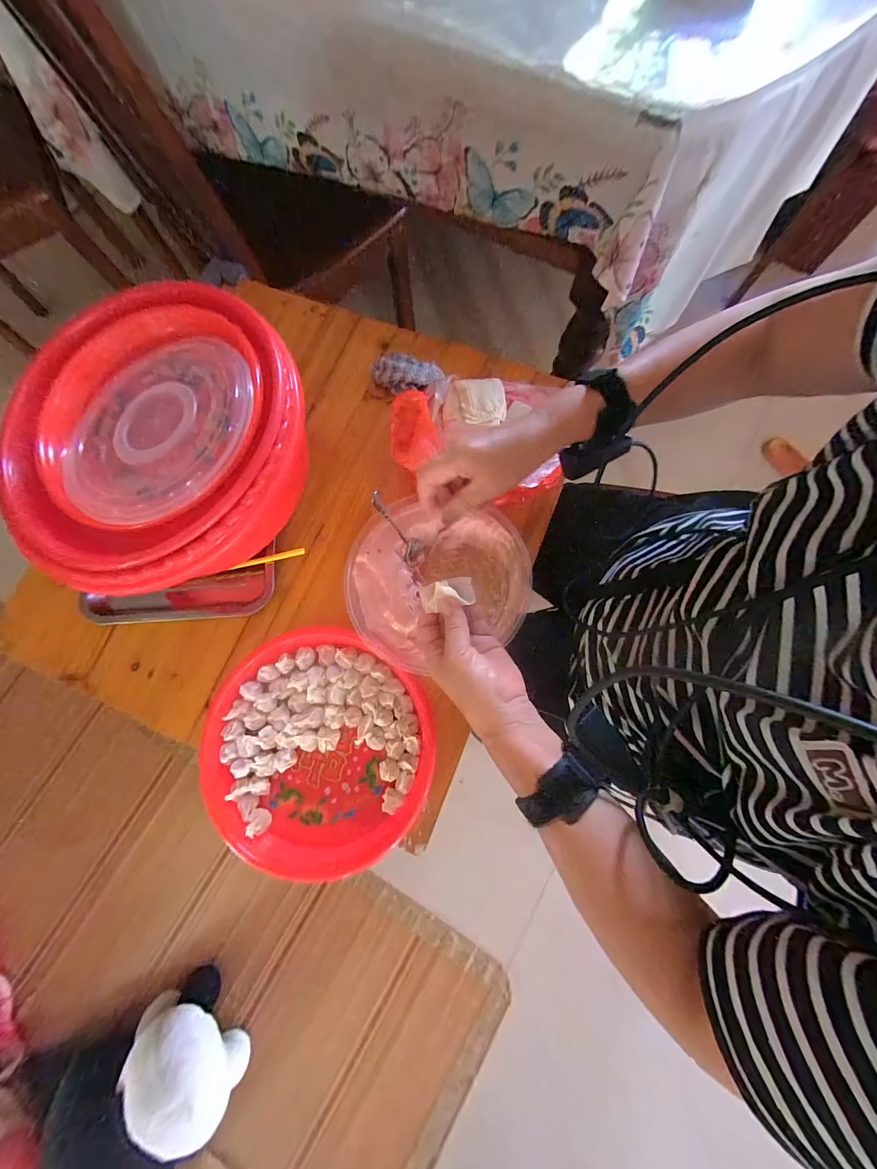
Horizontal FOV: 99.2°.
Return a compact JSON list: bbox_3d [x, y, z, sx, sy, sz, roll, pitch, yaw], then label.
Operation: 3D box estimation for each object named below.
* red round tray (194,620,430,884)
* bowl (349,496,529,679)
[{"bbox_3d":[-0.153,0.207,0.472,0.272,0.048,0.273,0,77,1],"label":"red round tray"},{"bbox_3d":[0.000,0.006,0.490,0.232,0.061,0.209,10,78,3],"label":"bowl"}]

